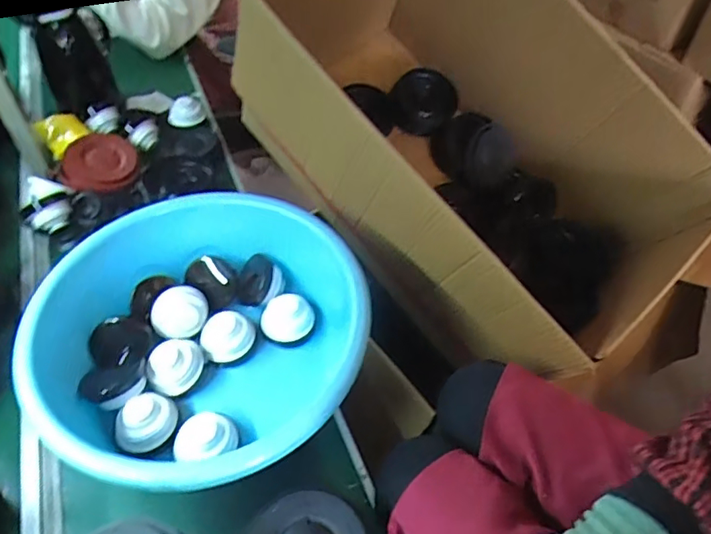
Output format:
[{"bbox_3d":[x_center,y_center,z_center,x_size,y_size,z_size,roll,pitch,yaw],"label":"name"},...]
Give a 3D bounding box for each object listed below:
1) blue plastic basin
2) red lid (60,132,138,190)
[{"bbox_3d":[-0.162,0.099,0.644,0.338,0.167,0.366,0,48,0],"label":"blue plastic basin"},{"bbox_3d":[-0.388,-0.159,0.814,0.102,0.086,0.027,-5,4,-18],"label":"red lid"}]

